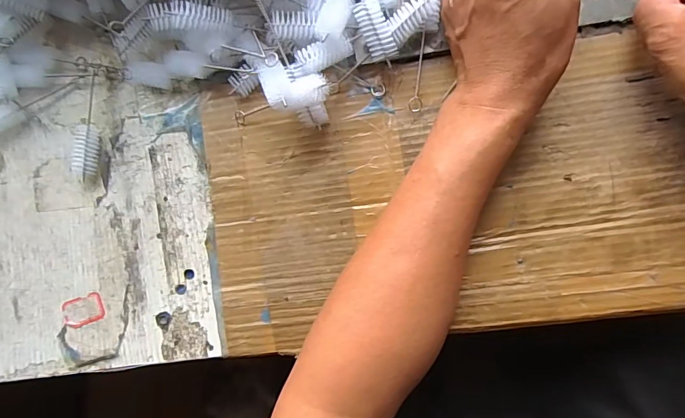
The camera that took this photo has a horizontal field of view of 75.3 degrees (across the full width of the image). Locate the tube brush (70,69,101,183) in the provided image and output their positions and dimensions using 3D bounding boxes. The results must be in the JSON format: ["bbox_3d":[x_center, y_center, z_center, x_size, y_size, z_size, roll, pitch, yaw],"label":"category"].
[{"bbox_3d":[-0.218,-0.069,0.372,0.023,0.018,0.088,-4,88,8],"label":"tube brush"}]

